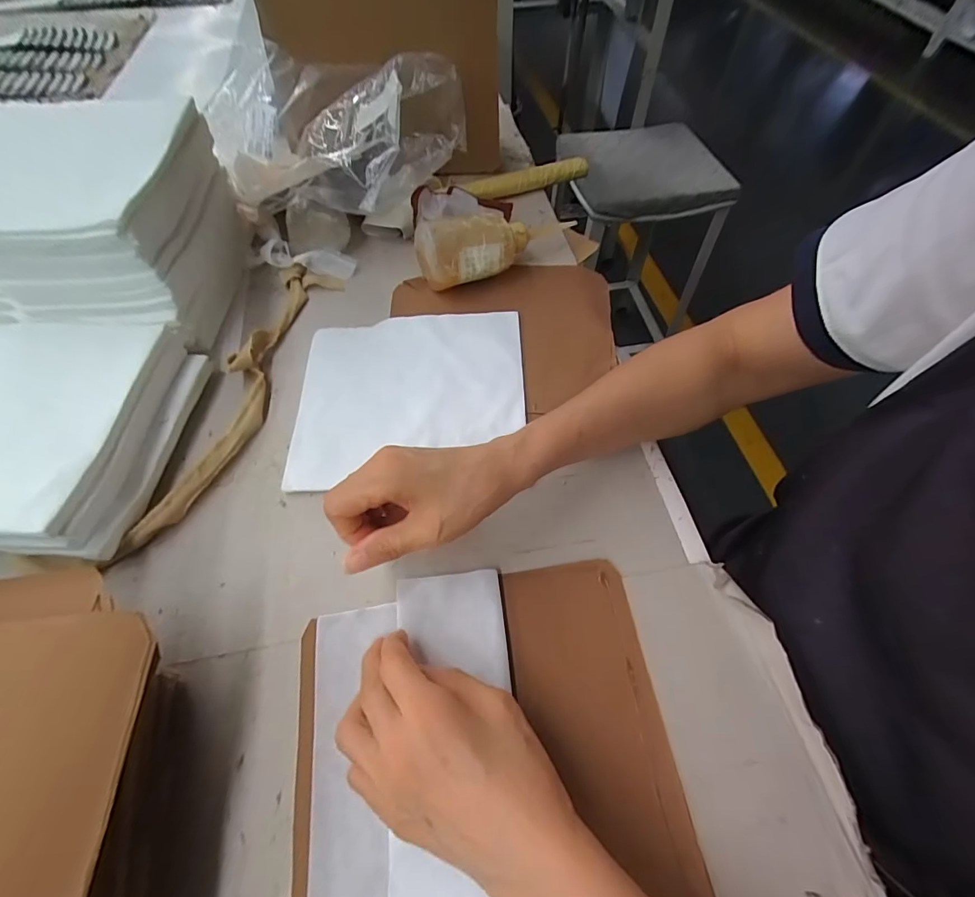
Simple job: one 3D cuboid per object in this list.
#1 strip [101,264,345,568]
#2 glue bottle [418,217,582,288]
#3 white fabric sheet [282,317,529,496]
[{"bbox_3d":[-0.218,-0.060,0.409,0.056,0.026,0.325,7,59,6],"label":"strip"},{"bbox_3d":[0.016,-0.219,0.470,0.177,0.063,0.063,-16,60,-8],"label":"glue bottle"},{"bbox_3d":[-0.070,-0.060,0.410,0.208,0.017,0.172,-9,59,-4],"label":"white fabric sheet"}]

